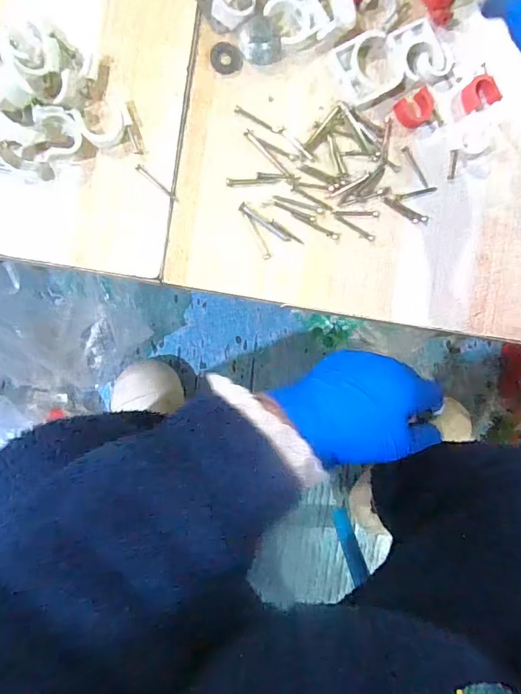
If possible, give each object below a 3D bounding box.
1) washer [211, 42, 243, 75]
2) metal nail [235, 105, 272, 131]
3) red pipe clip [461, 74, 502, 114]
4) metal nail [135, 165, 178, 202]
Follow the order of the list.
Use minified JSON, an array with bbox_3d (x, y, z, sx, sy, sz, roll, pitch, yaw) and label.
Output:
[{"bbox_3d":[-0.021,-0.184,0.278,0.020,0.004,0.021,-8,90,-7],"label":"washer"},{"bbox_3d":[-0.004,-0.147,0.281,0.026,0.004,0.005,23,85,-6],"label":"metal nail"},{"bbox_3d":[0.154,-0.177,0.304,0.028,0.008,0.018,-25,92,-6],"label":"red pipe clip"},{"bbox_3d":[-0.064,-0.102,0.272,0.031,0.004,0.005,40,84,-5],"label":"metal nail"}]

